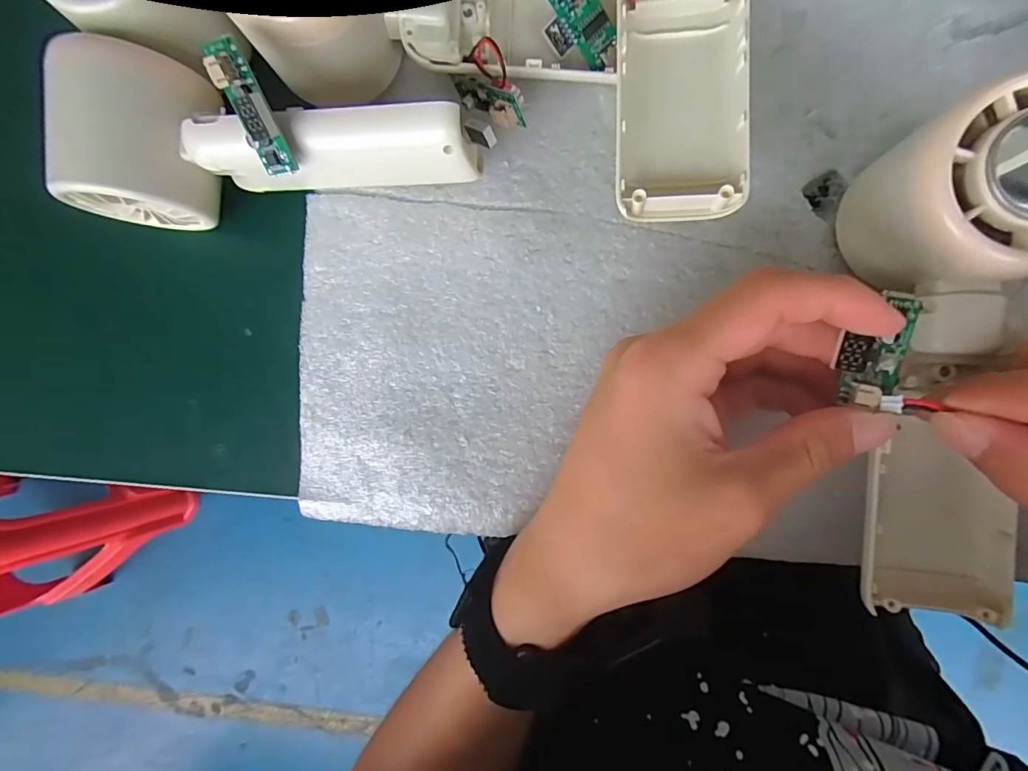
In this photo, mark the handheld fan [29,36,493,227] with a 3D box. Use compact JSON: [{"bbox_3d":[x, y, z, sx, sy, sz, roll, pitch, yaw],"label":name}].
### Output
[{"bbox_3d":[-0.095,-0.090,0.179,0.159,0.055,0.060,5,92,5],"label":"handheld fan"}]

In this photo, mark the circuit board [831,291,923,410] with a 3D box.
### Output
[{"bbox_3d":[0.108,-0.011,0.147,0.023,0.012,0.033,8,93,5],"label":"circuit board"}]

